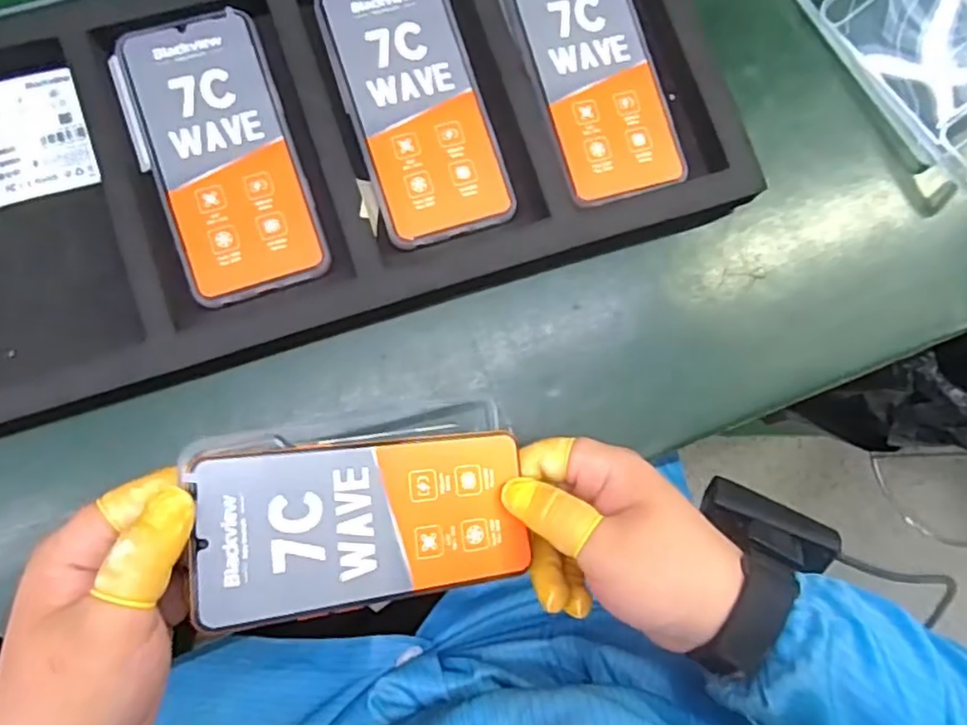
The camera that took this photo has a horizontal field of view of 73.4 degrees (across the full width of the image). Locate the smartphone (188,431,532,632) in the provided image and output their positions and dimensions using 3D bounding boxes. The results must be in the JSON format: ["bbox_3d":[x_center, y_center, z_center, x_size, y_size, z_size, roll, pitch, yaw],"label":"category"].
[{"bbox_3d":[-0.054,0.075,0.312,0.155,0.006,0.075,-1,77,-24],"label":"smartphone"}]

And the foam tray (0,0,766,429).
[{"bbox_3d":[-0.092,-0.136,0.381,0.484,0.031,0.228,-18,86,-9],"label":"foam tray"}]

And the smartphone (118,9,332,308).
[{"bbox_3d":[-0.149,-0.119,0.373,0.075,0.005,0.164,-18,86,-9],"label":"smartphone"}]

